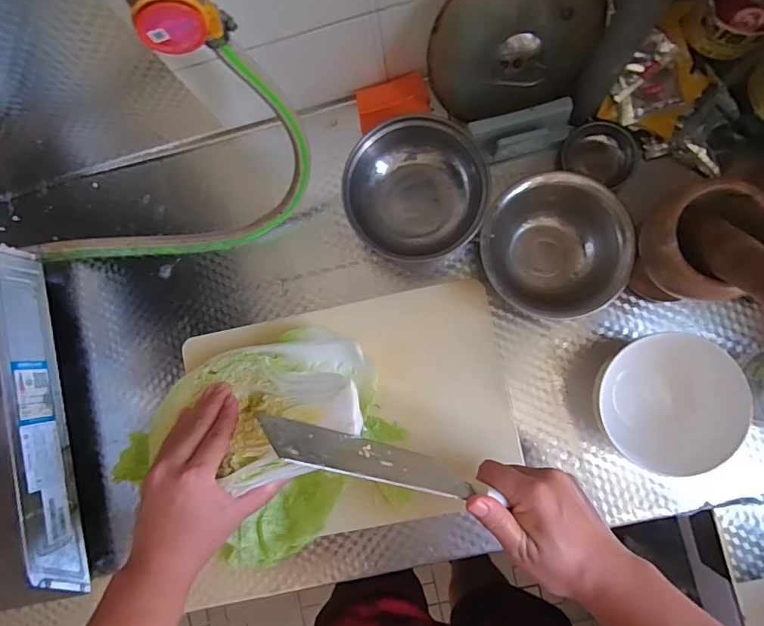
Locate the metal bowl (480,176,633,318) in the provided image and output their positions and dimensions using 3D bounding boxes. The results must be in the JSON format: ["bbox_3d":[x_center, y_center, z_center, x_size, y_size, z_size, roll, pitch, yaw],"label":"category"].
[{"bbox_3d":[0.174,-0.067,0.478,0.145,0.062,0.129,18,87,6],"label":"metal bowl"}]

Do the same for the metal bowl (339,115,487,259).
[{"bbox_3d":[0.036,-0.124,0.493,0.142,0.067,0.132,-18,84,4],"label":"metal bowl"}]

